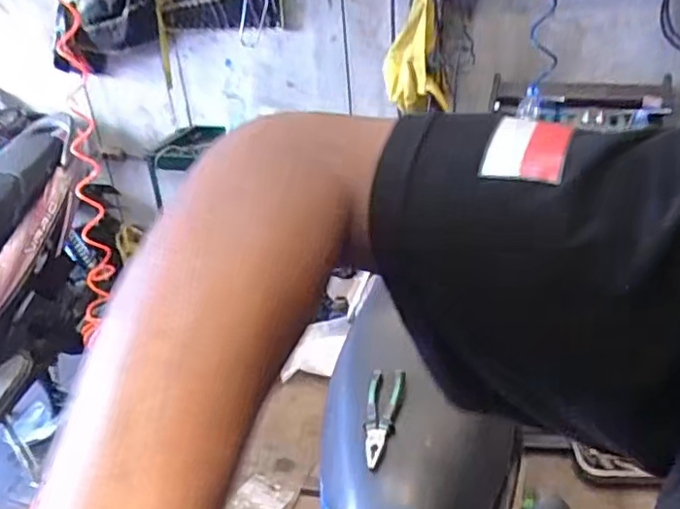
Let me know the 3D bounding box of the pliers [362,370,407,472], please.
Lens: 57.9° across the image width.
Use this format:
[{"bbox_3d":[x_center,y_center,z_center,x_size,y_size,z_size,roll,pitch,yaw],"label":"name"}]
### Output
[{"bbox_3d":[0.060,0.237,0.897,0.054,0.024,0.151,4,49,14],"label":"pliers"}]

